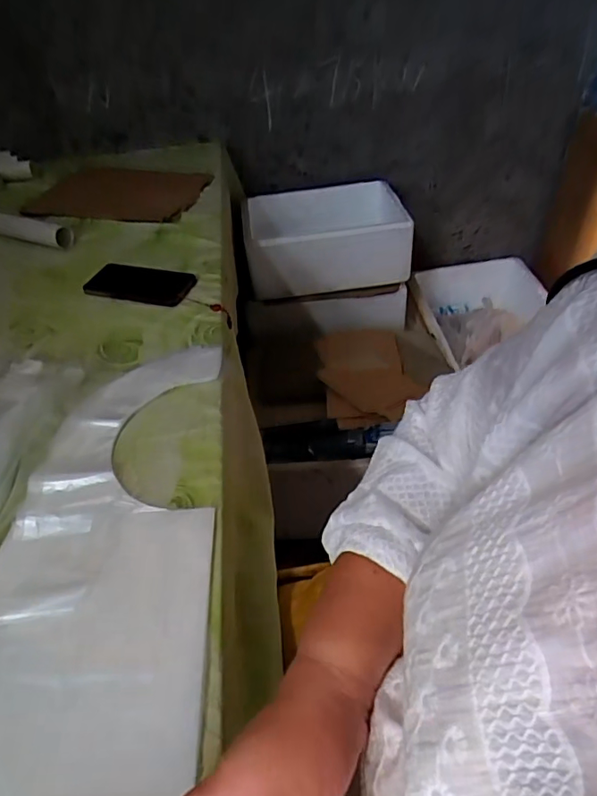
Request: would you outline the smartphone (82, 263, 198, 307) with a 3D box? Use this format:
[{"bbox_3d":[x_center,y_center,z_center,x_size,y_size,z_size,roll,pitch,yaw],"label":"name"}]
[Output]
[{"bbox_3d":[-0.245,-0.179,0.816,0.162,0.016,0.086,10,46,12],"label":"smartphone"}]

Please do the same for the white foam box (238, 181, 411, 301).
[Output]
[{"bbox_3d":[0.060,-0.430,1.374,0.426,0.162,0.310,-12,45,-8],"label":"white foam box"}]

